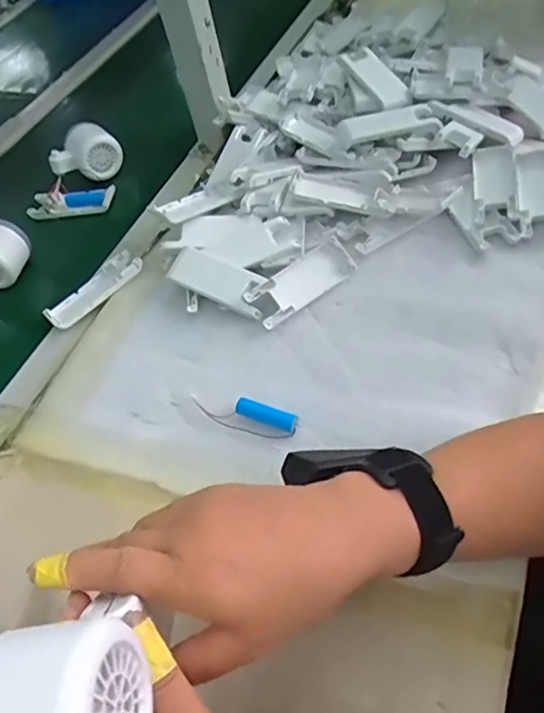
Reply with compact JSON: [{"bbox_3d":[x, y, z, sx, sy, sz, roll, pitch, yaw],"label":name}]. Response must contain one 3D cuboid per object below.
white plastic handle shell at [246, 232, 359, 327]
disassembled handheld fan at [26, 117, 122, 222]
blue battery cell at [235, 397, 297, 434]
[{"bbox_3d":[0.025,-0.069,0.527,0.103,0.033,0.042,-33,52,-15],"label":"white plastic handle shell"},{"bbox_3d":[-0.236,-0.221,0.683,0.107,0.067,0.093,-7,50,7],"label":"disassembled handheld fan"},{"bbox_3d":[-0.004,0.046,0.461,0.051,0.011,0.015,17,57,24],"label":"blue battery cell"}]

